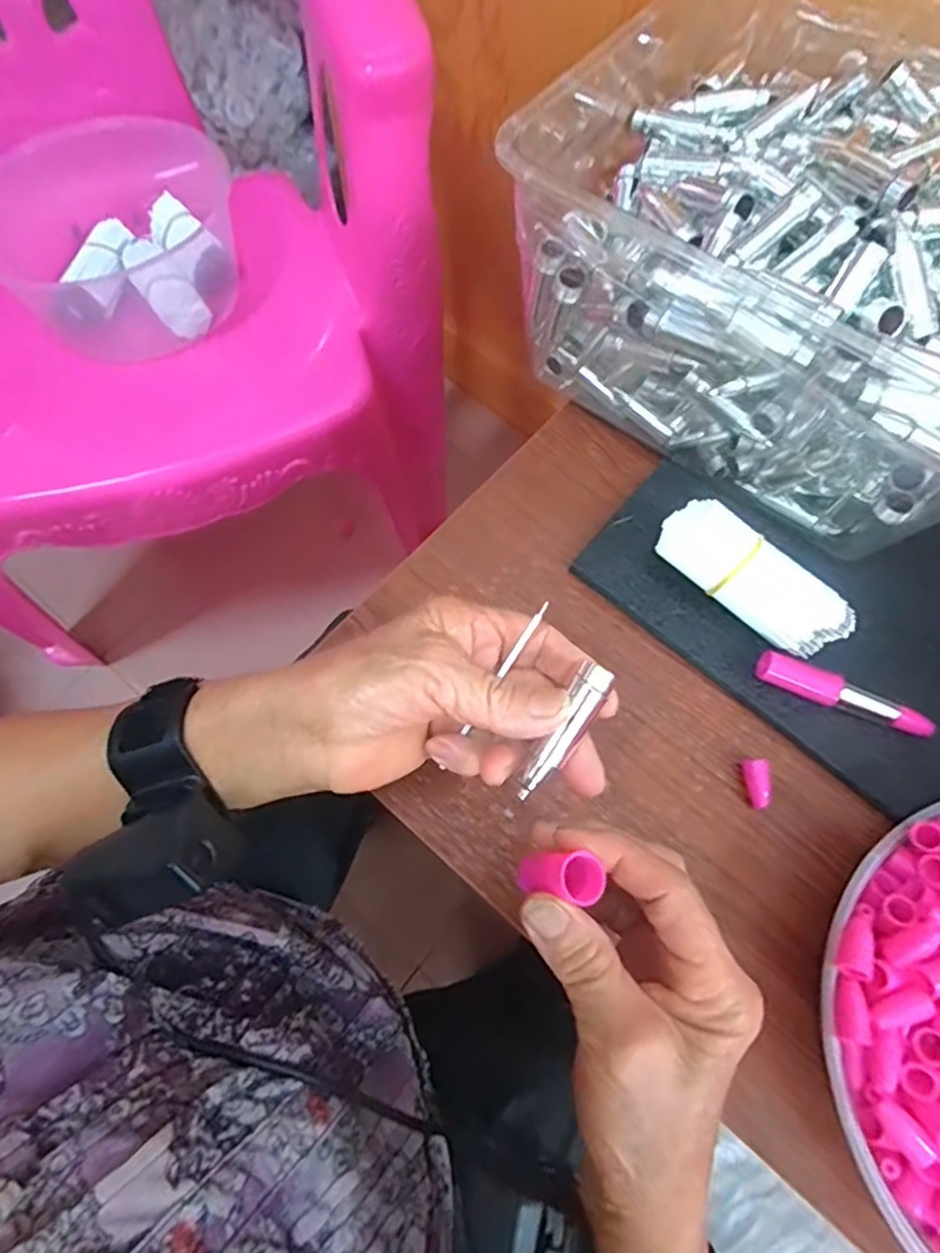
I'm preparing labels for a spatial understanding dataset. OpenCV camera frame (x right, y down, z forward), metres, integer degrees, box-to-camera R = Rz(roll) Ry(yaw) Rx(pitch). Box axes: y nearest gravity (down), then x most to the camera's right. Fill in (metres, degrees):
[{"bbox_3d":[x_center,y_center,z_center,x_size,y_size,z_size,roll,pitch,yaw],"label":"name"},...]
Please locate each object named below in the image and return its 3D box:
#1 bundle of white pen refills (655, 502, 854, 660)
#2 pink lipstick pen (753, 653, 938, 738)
[{"bbox_3d":[0.159,-0.028,0.370,0.109,0.030,0.035,40,74,11],"label":"bundle of white pen refills"},{"bbox_3d":[0.213,0.041,0.367,0.100,0.013,0.018,23,72,5],"label":"pink lipstick pen"}]

